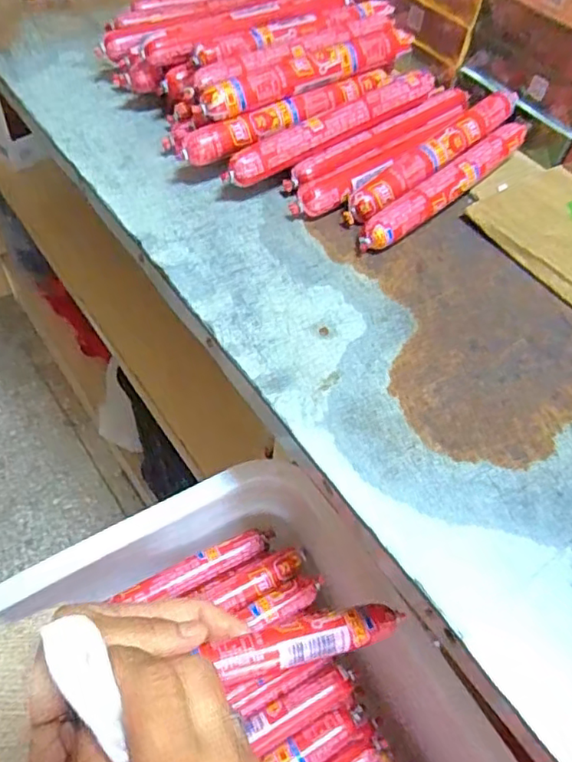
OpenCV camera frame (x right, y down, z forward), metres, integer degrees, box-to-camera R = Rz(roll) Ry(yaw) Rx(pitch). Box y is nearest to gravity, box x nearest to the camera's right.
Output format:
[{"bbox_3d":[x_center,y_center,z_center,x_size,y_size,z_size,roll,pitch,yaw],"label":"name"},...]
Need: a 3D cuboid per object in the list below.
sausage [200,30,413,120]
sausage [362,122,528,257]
[{"bbox_3d":[0.018,-0.195,0.371,0.159,0.015,0.021,-29,62,-25],"label":"sausage"},{"bbox_3d":[0.103,-0.121,0.367,0.162,0.022,0.019,-36,64,-28],"label":"sausage"}]

